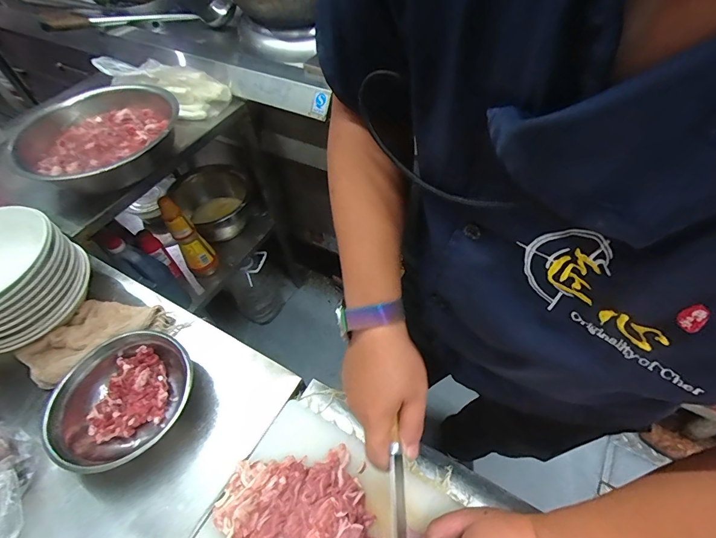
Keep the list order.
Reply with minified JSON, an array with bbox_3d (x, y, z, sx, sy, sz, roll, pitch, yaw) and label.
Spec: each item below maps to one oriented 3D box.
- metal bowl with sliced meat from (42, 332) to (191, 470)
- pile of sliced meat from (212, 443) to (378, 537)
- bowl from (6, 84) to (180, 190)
[{"bbox_3d":[-0.306,0.173,0.516,0.163,0.064,0.180,5,52,8],"label":"metal bowl with sliced meat"},{"bbox_3d":[-0.069,0.273,0.421,0.152,0.035,0.147,-22,54,-13],"label":"pile of sliced meat"},{"bbox_3d":[-0.507,-0.269,0.783,0.281,0.070,0.321,3,52,6],"label":"bowl"}]

